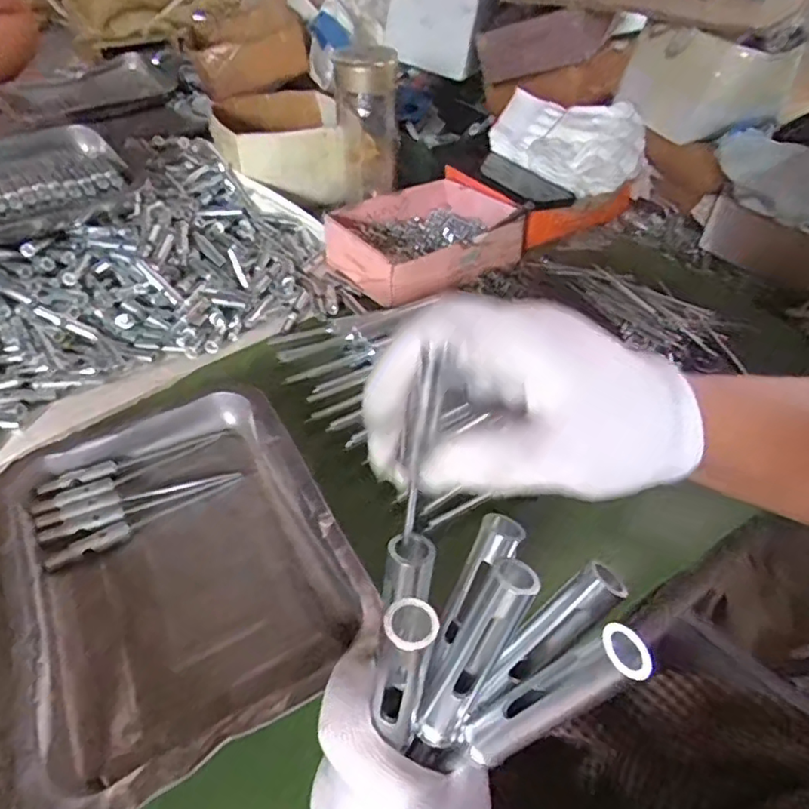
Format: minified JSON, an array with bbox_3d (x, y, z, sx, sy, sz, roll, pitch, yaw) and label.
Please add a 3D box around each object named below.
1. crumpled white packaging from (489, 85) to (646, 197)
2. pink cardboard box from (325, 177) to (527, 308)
[{"bbox_3d":[0.184,-0.307,0.689,0.176,0.073,0.086,28,49,23],"label":"crumpled white packaging"},{"bbox_3d":[0.016,-0.182,0.636,0.178,0.052,0.157,-25,51,-26],"label":"pink cardboard box"}]

